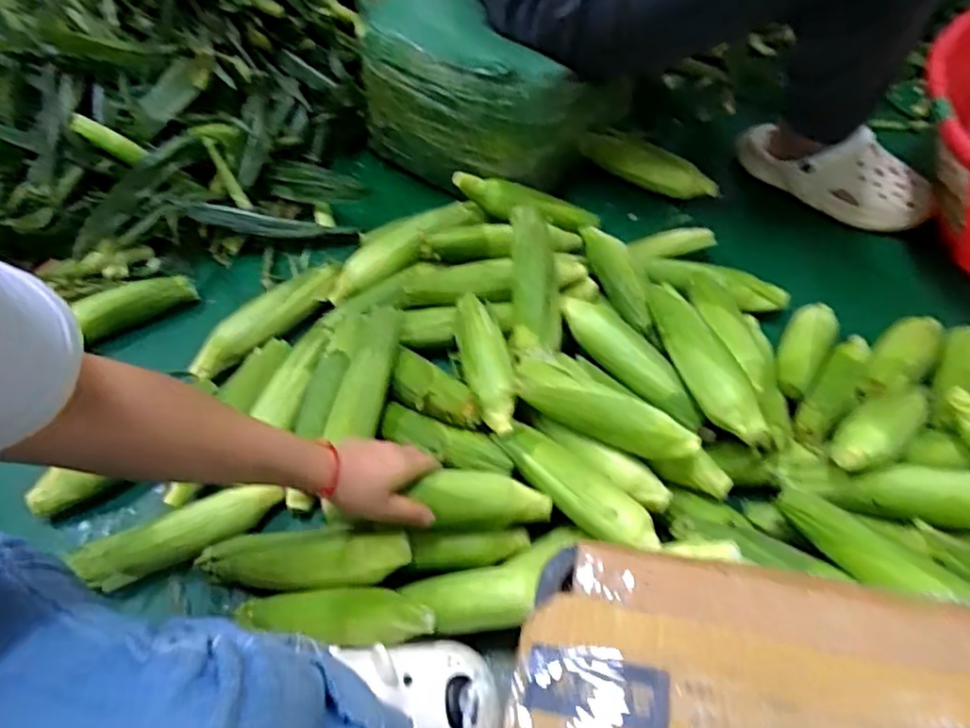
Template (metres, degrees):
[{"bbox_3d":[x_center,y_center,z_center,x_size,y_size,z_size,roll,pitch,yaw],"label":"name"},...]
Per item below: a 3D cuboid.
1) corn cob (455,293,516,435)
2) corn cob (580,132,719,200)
[{"bbox_3d":[-0.003,-0.009,0.755,0.049,0.043,0.204,-11,42,-6],"label":"corn cob"},{"bbox_3d":[0.254,-0.308,1.003,0.214,0.056,0.050,21,59,-1],"label":"corn cob"}]

